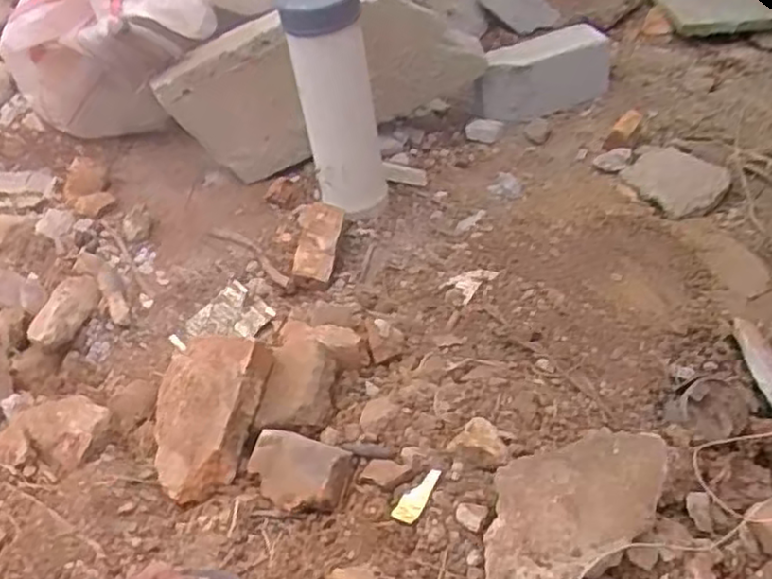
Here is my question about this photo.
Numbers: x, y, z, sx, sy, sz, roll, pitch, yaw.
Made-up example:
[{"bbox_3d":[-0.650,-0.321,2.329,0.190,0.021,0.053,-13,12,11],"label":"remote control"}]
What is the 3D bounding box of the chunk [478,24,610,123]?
[{"bbox_3d":[0.239,-0.329,1.118,0.208,0.112,0.059,-18,45,-10],"label":"chunk"}]

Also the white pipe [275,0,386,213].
[{"bbox_3d":[-0.061,-0.229,0.914,0.093,0.298,0.088,-8,44,0],"label":"white pipe"}]

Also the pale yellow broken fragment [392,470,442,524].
[{"bbox_3d":[0.027,0.174,0.614,0.021,0.004,0.052,35,78,35],"label":"pale yellow broken fragment"}]

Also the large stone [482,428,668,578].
[{"bbox_3d":[0.142,0.172,0.572,0.155,0.066,0.090,-25,47,-17],"label":"large stone"}]

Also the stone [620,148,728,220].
[{"bbox_3d":[0.367,-0.144,0.944,0.106,0.025,0.128,-30,48,-22],"label":"stone"}]

